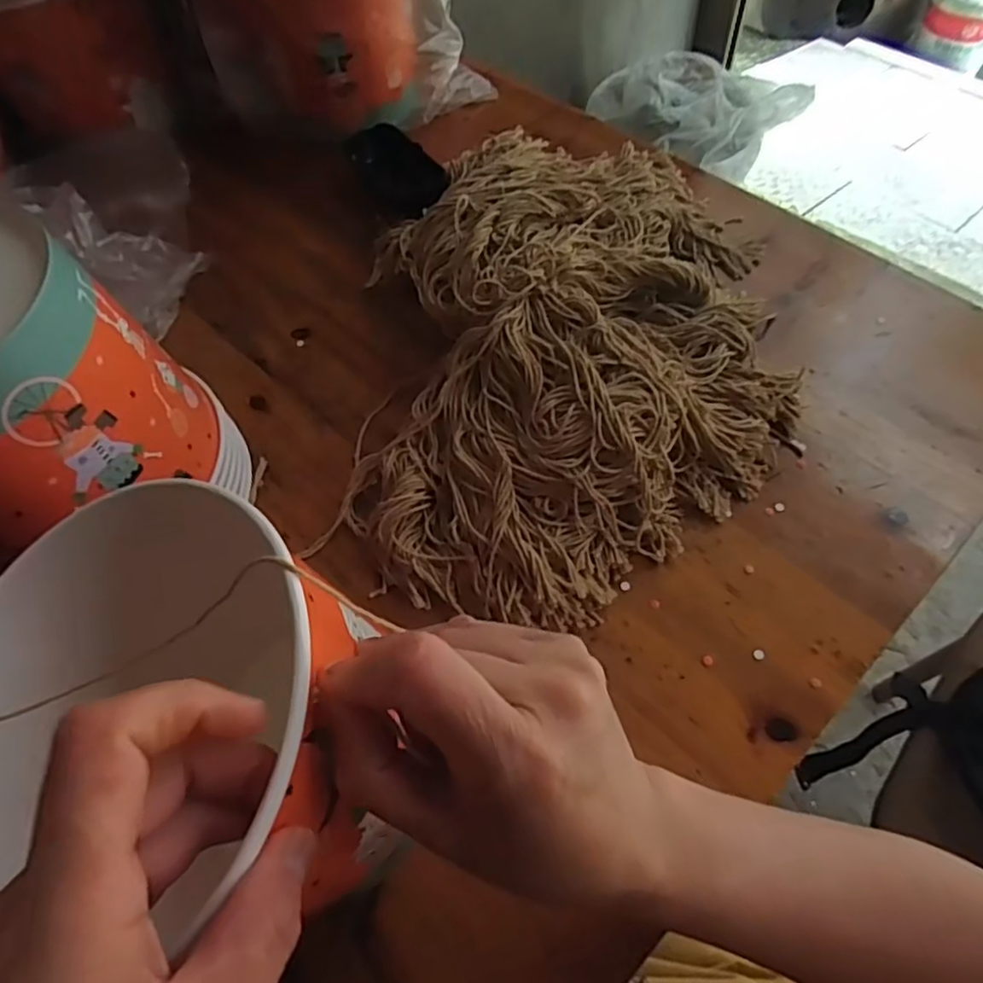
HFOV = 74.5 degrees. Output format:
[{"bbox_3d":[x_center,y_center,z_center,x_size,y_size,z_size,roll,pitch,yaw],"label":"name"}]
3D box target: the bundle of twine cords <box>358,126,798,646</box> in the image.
[{"bbox_3d":[0.054,-0.098,0.416,0.277,0.068,0.350,2,63,4],"label":"bundle of twine cords"}]

